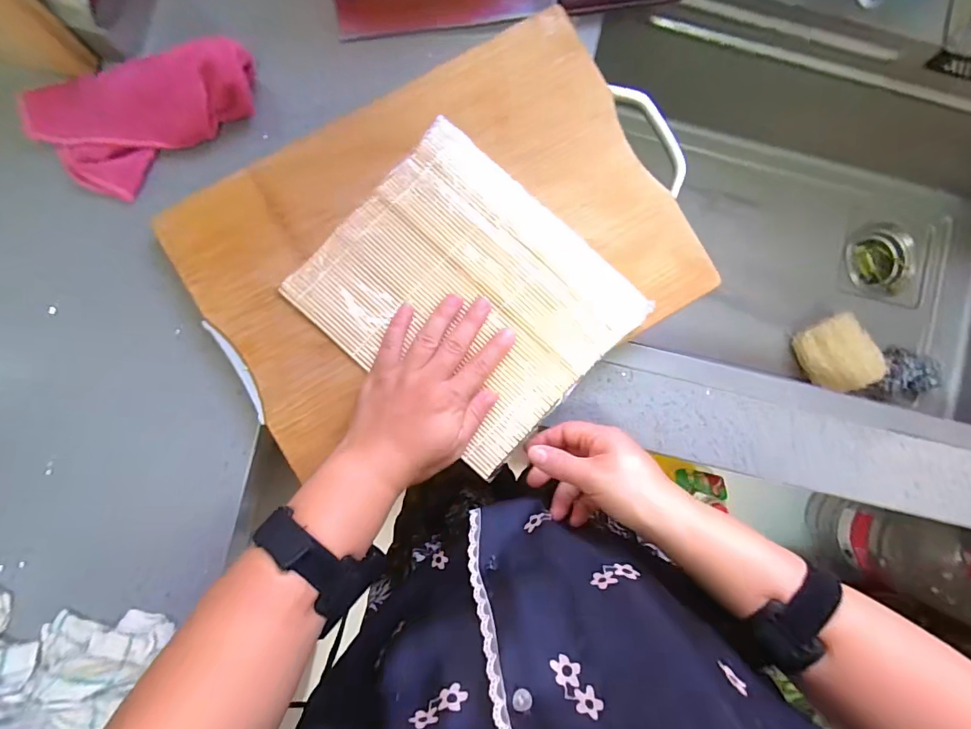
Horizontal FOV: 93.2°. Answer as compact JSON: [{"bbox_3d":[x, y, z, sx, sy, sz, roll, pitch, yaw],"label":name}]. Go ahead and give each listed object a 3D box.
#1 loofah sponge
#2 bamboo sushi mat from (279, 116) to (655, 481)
[{"bbox_3d":[0.455,-0.013,0.597,0.075,0.062,0.096,-26,90,-5],"label":"loofah sponge"},{"bbox_3d":[-0.013,-0.057,0.385,0.235,0.008,0.196,42,88,-2],"label":"bamboo sushi mat"}]

